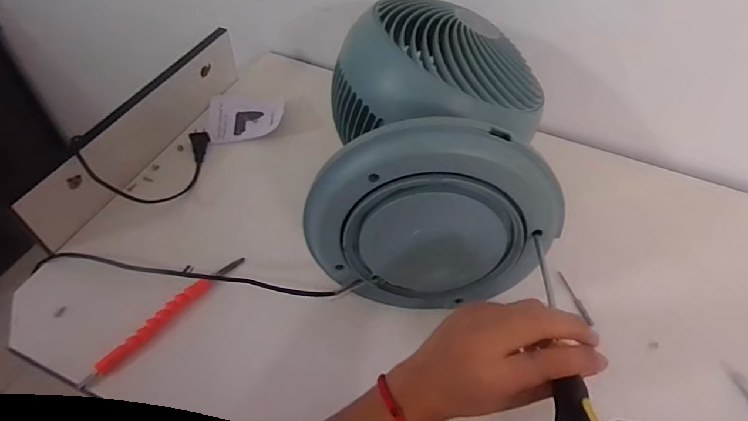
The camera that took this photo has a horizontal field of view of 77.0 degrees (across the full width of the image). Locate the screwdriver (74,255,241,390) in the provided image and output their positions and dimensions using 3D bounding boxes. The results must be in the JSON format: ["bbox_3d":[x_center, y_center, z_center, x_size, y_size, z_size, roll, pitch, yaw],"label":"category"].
[{"bbox_3d":[-0.236,0.119,0.539,0.015,0.017,0.209,33,57,21],"label":"screwdriver"}]

